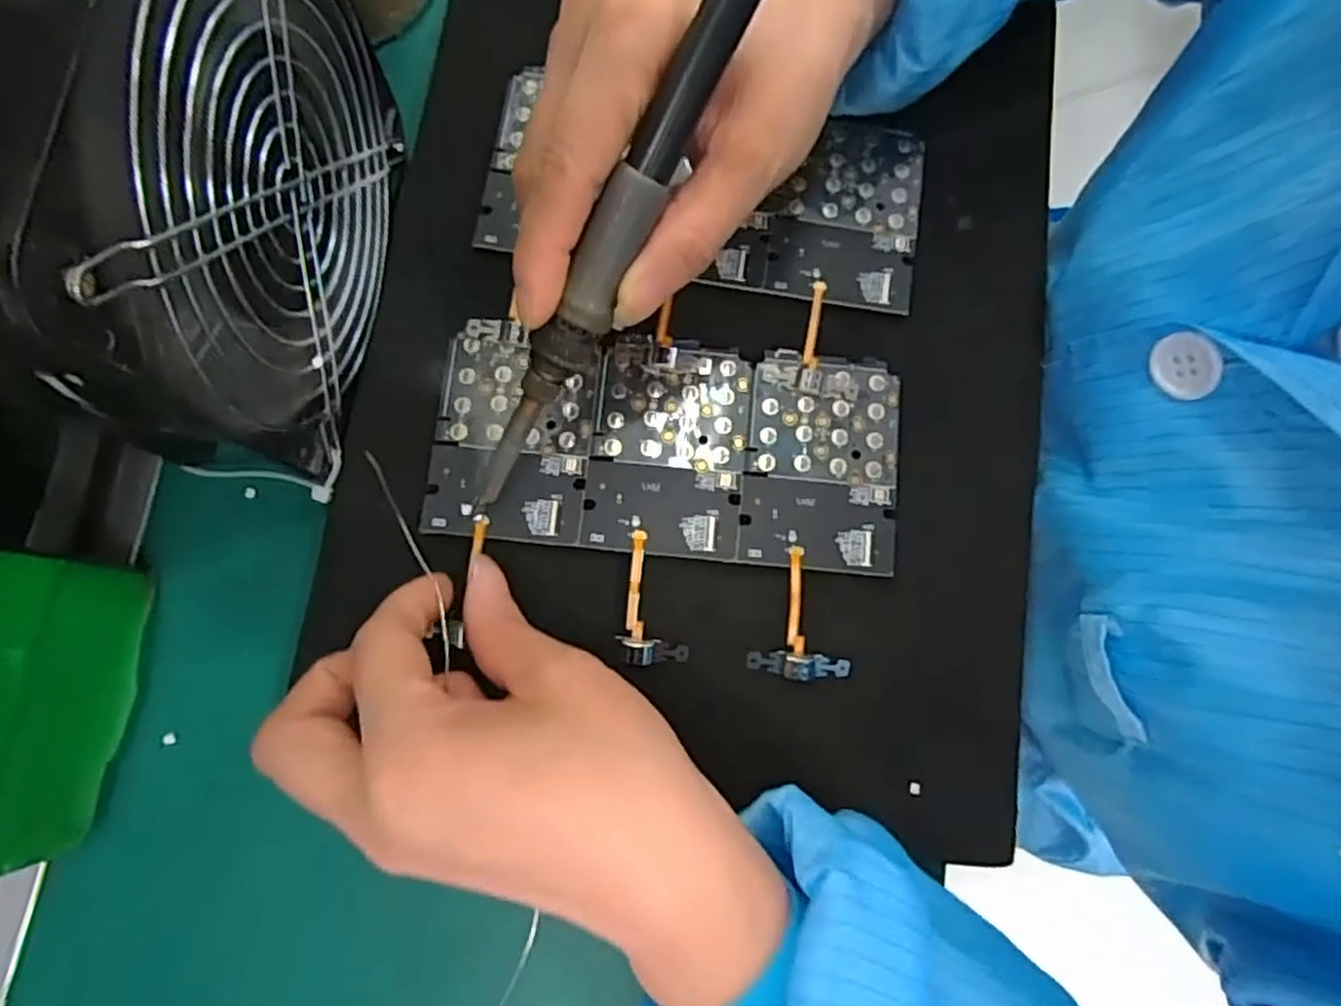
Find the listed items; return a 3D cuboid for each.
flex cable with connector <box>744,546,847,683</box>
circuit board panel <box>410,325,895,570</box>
[{"bbox_3d":[0.045,0.039,0.261,0.035,0.004,0.045,0,78,0],"label":"flex cable with connector"},{"bbox_3d":[-0.001,-0.021,0.268,0.165,0.004,0.079,5,80,-1],"label":"circuit board panel"}]

